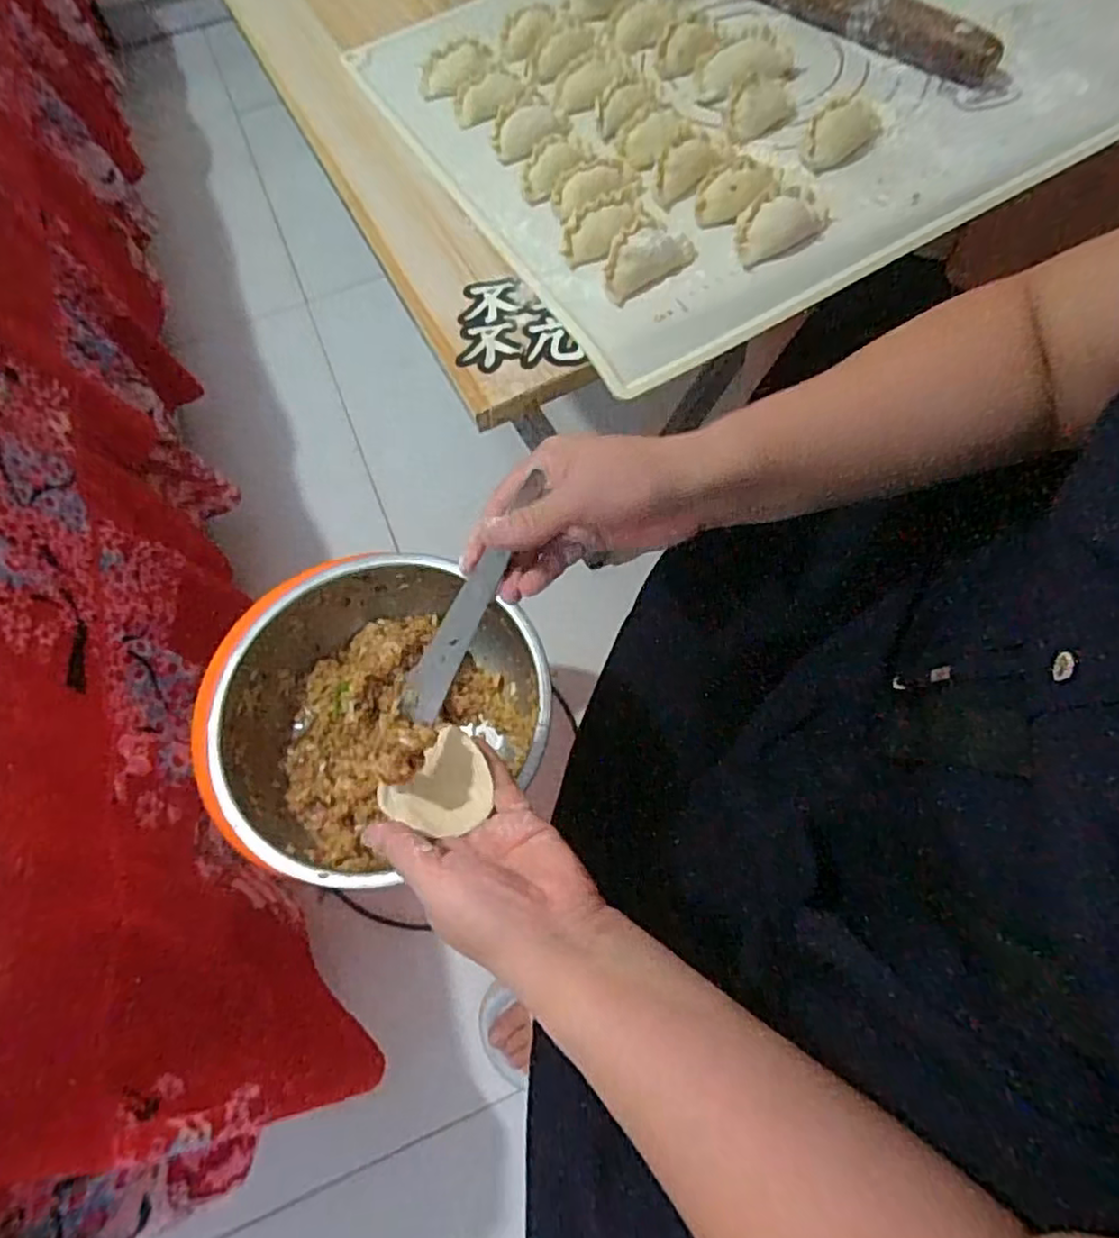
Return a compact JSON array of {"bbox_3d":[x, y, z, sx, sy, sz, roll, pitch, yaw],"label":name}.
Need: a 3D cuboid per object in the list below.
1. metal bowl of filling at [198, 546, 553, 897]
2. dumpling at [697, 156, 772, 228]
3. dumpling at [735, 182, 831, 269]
[{"bbox_3d":[-0.128,0.068,0.497,0.214,0.081,0.203,-1,66,2],"label":"metal bowl of filling"},{"bbox_3d":[0.105,-0.255,0.408,0.053,0.019,0.026,-33,69,-11],"label":"dumpling"},{"bbox_3d":[0.126,-0.228,0.393,0.059,0.018,0.031,-33,69,-11],"label":"dumpling"}]

